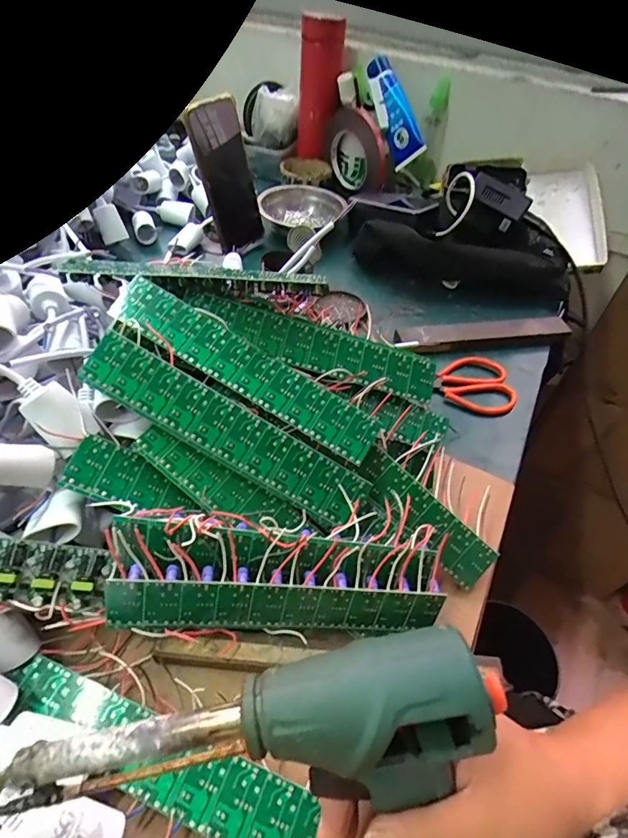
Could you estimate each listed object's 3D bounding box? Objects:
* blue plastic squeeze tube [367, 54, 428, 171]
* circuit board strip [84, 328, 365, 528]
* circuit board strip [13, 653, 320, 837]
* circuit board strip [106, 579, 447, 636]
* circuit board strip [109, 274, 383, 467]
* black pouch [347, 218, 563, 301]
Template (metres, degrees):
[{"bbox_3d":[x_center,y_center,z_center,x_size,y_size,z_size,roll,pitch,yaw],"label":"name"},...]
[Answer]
[{"bbox_3d":[0.105,-0.440,0.660,0.033,0.052,0.150,-21,85,-42],"label":"blue plastic squeeze tube"},{"bbox_3d":[-0.058,0.008,0.308,0.199,0.004,0.038,31,84,-3],"label":"circuit board strip"},{"bbox_3d":[-0.088,0.183,0.250,0.181,0.012,0.036,19,49,11],"label":"circuit board strip"},{"bbox_3d":[-0.019,0.117,0.283,0.198,0.039,0.006,7,25,-12],"label":"circuit board strip"},{"bbox_3d":[-0.047,-0.035,0.321,0.202,0.006,0.036,32,72,2],"label":"circuit board strip"},{"bbox_3d":[0.180,-0.201,0.582,0.259,0.067,0.035,14,49,7],"label":"black pouch"}]

